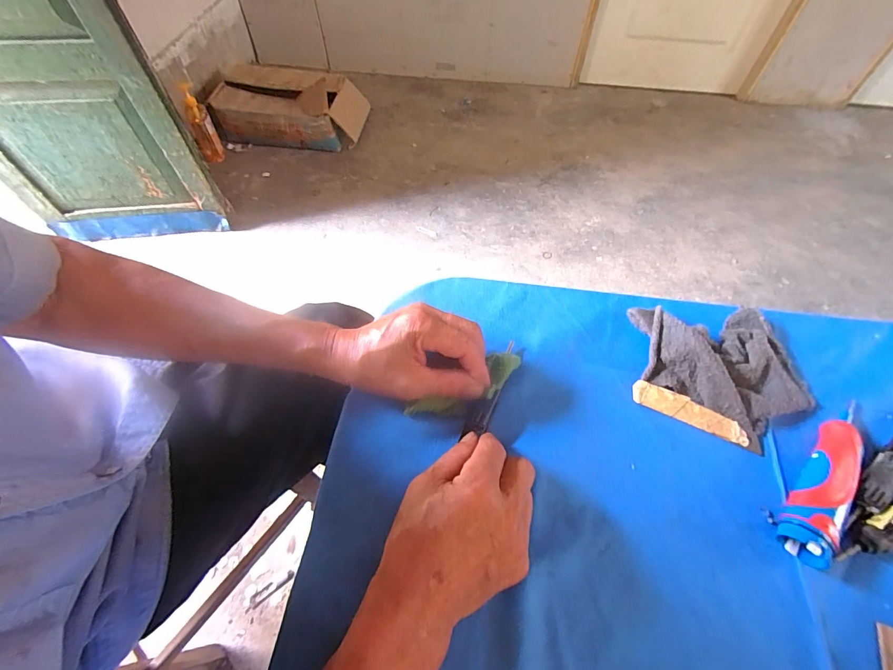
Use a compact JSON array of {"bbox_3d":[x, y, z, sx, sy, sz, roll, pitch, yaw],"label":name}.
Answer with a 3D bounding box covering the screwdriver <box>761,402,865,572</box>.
[{"bbox_3d":[0.307,0.111,0.327,0.036,0.027,0.150,34,63,22],"label":"screwdriver"}]

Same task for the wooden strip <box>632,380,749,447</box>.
[{"bbox_3d":[0.220,0.069,0.363,0.099,0.005,0.022,23,60,13],"label":"wooden strip"}]

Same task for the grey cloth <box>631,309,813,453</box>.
[{"bbox_3d":[0.264,0.029,0.372,0.143,0.032,0.135,2,58,1],"label":"grey cloth"}]

